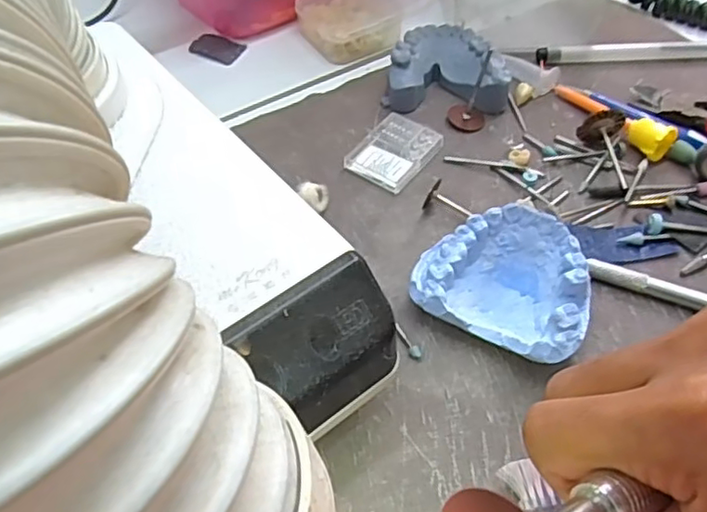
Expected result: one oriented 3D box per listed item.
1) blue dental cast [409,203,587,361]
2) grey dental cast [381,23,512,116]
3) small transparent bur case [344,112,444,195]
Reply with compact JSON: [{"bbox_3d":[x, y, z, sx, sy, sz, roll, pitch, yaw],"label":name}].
[{"bbox_3d":[0.064,0.011,0.257,0.067,0.032,0.055,25,57,20],"label":"blue dental cast"},{"bbox_3d":[0.054,-0.107,0.353,0.066,0.023,0.056,5,52,5],"label":"grey dental cast"},{"bbox_3d":[0.021,-0.055,0.325,0.036,0.006,0.047,31,59,23],"label":"small transparent bur case"}]

